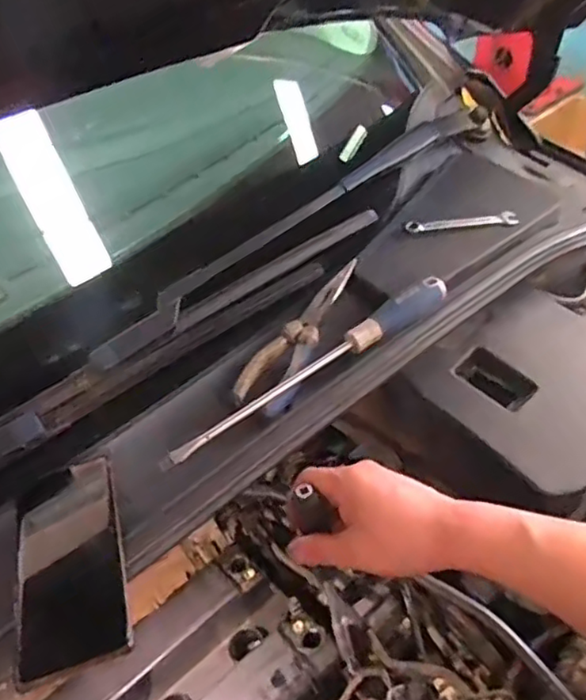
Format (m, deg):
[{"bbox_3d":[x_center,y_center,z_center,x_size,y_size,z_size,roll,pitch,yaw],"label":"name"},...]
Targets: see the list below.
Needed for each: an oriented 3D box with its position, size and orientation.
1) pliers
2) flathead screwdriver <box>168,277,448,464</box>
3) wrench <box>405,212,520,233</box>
[{"bbox_3d":[0.007,-0.019,0.602,0.048,0.027,0.194,15,50,20],"label":"pliers"},{"bbox_3d":[0.023,0.014,0.558,0.298,0.029,0.031,-30,50,-20],"label":"flathead screwdriver"},{"bbox_3d":[0.191,-0.142,0.702,0.140,0.009,0.019,-9,44,-19],"label":"wrench"}]

